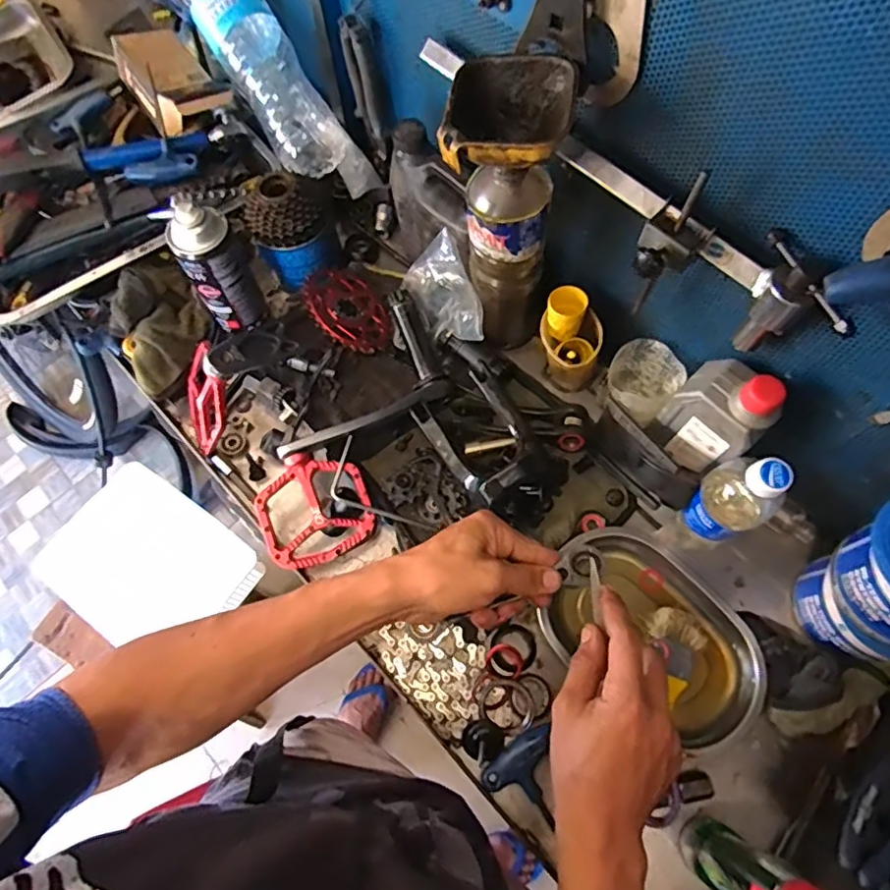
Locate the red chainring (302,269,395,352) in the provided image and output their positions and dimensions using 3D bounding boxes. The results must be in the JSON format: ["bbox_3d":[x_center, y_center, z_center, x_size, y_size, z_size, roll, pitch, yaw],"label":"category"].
[{"bbox_3d":[-0.117,-0.162,0.699,0.106,0.010,0.116,-18,74,-40],"label":"red chainring"}]

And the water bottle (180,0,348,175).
[{"bbox_3d":[-0.230,-0.485,0.721,0.096,0.083,0.307,-33,99,-11],"label":"water bottle"}]

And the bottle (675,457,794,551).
[{"bbox_3d":[0.268,0.050,0.540,0.066,0.163,0.056,-34,70,-12],"label":"bottle"}]

